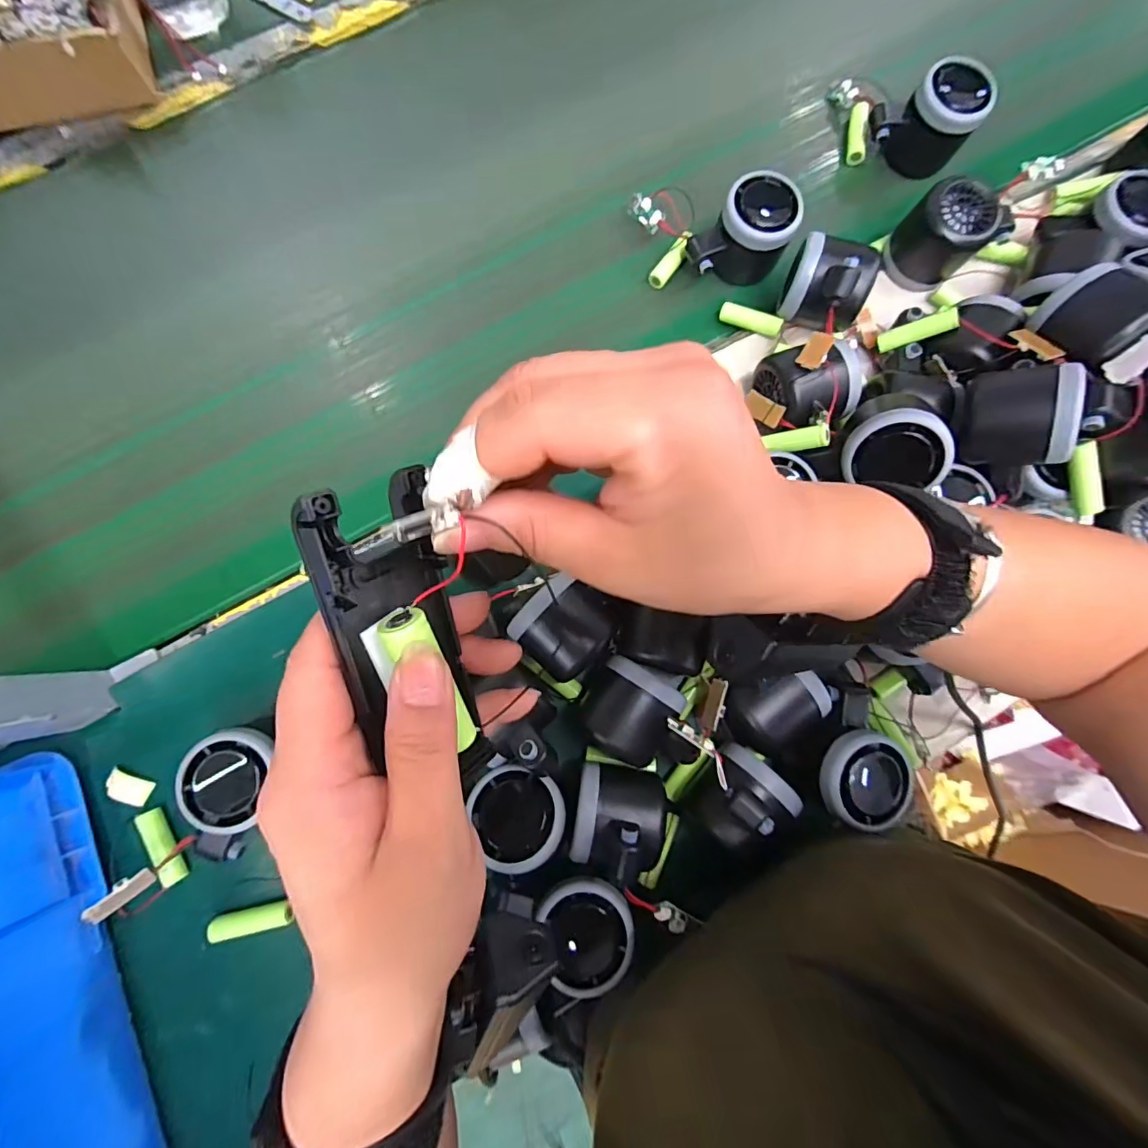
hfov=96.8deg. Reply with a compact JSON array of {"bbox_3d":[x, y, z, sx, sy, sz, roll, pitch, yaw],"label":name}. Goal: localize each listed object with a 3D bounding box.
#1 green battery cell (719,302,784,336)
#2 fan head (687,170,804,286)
[{"bbox_3d":[0.140,-0.202,0.404,0.051,0.010,0.013,26,82,14],"label":"green battery cell"},{"bbox_3d":[0.133,-0.260,0.400,0.073,0.054,0.058,-44,86,-7],"label":"fan head"}]

